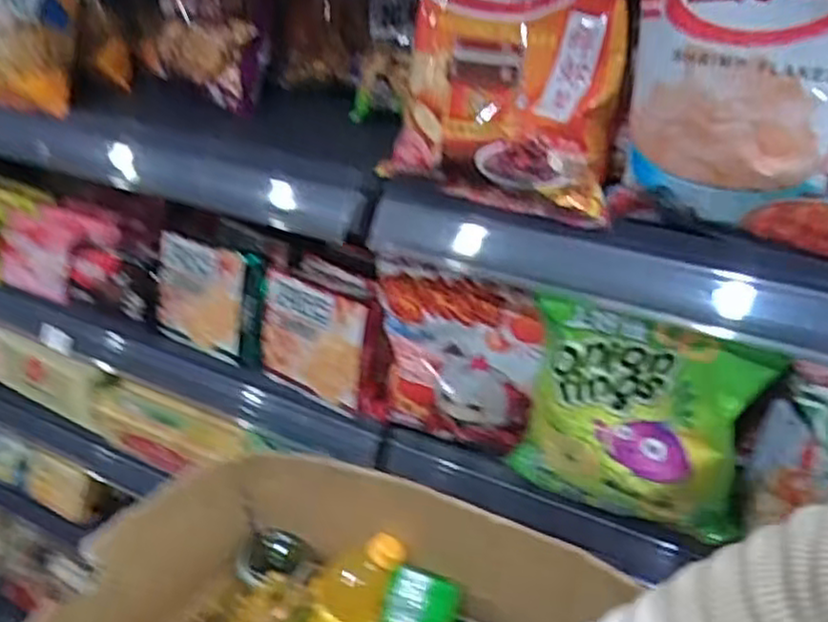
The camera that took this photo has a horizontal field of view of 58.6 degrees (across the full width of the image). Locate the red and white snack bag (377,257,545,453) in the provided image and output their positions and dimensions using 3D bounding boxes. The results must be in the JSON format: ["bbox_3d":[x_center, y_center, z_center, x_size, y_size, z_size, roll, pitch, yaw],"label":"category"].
[{"bbox_3d":[0.032,0.038,0.619,0.147,0.153,0.041,16,37,24],"label":"red and white snack bag"}]

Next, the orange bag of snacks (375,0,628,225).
[{"bbox_3d":[0.064,-0.168,0.504,0.157,0.184,0.071,20,39,29],"label":"orange bag of snacks"}]

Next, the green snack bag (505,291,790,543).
[{"bbox_3d":[0.158,0.080,0.531,0.171,0.175,0.044,15,36,22],"label":"green snack bag"}]

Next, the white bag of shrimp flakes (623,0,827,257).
[{"bbox_3d":[0.196,-0.123,0.411,0.146,0.164,0.031,15,37,23],"label":"white bag of shrimp flakes"}]

